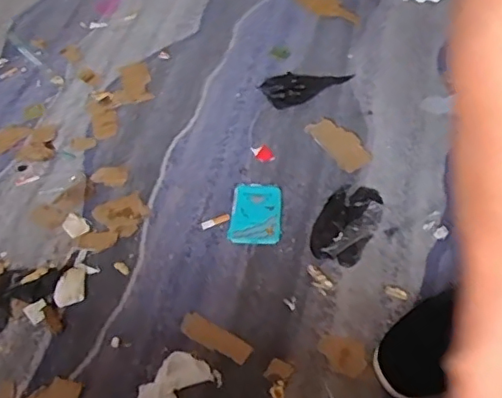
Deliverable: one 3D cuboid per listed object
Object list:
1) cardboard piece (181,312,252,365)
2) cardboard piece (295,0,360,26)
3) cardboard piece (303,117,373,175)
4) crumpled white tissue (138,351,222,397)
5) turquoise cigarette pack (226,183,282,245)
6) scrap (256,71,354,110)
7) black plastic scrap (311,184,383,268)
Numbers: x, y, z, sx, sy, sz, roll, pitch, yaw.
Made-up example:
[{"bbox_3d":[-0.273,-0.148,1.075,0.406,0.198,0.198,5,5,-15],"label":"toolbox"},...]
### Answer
[{"bbox_3d":[-0.048,0.186,0.765,0.104,0.007,0.034,22,59,22],"label":"cardboard piece"},{"bbox_3d":[0.162,-0.403,1.188,0.077,0.008,0.158,-37,57,-19],"label":"cardboard piece"},{"bbox_3d":[0.149,-0.096,0.957,0.061,0.005,0.122,-30,55,-15],"label":"cardboard piece"},{"bbox_3d":[-0.100,0.240,0.711,0.113,0.021,0.068,-40,59,-21],"label":"crumpled white tissue"},{"bbox_3d":[0.008,0.020,0.878,0.077,0.014,0.107,0,53,7],"label":"turquoise cigarette pack"},{"bbox_3d":[0.099,-0.216,1.047,0.158,0.006,0.079,-27,55,-13],"label":"scrap"},{"bbox_3d":[0.145,0.035,0.858,0.083,0.009,0.142,19,58,20],"label":"black plastic scrap"}]

